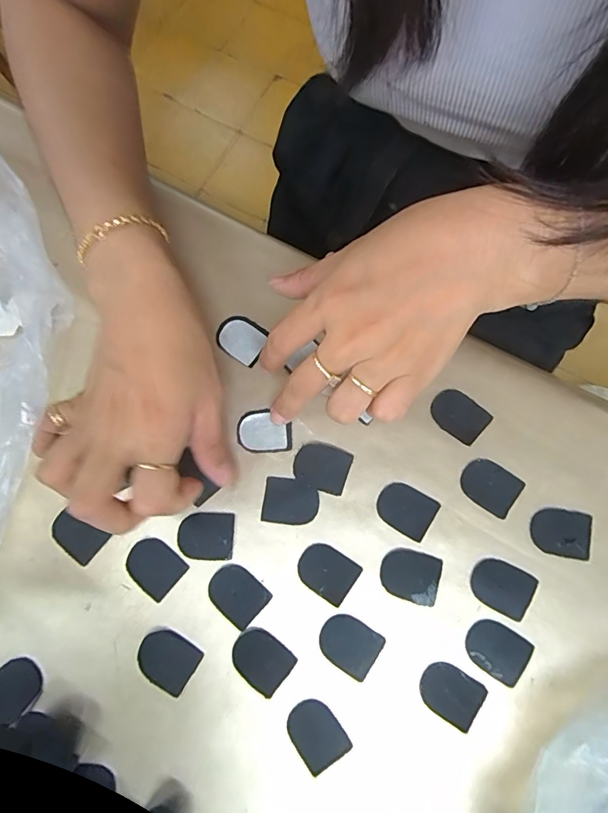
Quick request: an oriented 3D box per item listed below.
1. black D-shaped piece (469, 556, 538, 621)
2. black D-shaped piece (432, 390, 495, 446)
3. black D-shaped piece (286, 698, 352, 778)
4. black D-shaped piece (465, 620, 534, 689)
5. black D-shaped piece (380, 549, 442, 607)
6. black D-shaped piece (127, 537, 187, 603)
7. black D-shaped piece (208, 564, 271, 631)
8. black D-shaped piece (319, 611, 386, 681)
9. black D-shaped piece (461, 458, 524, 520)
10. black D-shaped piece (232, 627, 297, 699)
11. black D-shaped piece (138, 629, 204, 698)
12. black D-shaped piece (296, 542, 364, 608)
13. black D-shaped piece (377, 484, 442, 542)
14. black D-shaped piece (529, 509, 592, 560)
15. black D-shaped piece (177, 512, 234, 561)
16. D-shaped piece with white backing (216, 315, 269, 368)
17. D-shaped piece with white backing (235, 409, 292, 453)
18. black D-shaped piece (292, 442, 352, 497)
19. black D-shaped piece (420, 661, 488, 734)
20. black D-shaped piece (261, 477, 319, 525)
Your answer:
[{"bbox_3d":[0.116,0.105,0.253,0.033,0.004,0.027,29,81,7],"label":"black D-shaped piece"},{"bbox_3d":[0.098,0.005,0.272,0.035,0.004,0.025,39,82,8],"label":"black D-shaped piece"},{"bbox_3d":[0.007,0.183,0.242,0.026,0.004,0.033,-36,80,-6],"label":"black D-shaped piece"},{"bbox_3d":[0.110,0.139,0.247,0.034,0.004,0.027,34,81,8],"label":"black D-shaped piece"},{"bbox_3d":[0.063,0.100,0.256,0.033,0.004,0.028,16,79,4],"label":"black D-shaped piece"},{"bbox_3d":[-0.091,0.097,0.261,0.033,0.004,0.028,40,82,8],"label":"black D-shaped piece"},{"bbox_3d":[-0.040,0.111,0.257,0.034,0.004,0.027,41,82,9],"label":"black D-shaped piece"},{"bbox_3d":[0.026,0.138,0.251,0.033,0.004,0.028,32,81,7],"label":"black D-shaped piece"},{"bbox_3d":[0.114,0.048,0.266,0.033,0.004,0.027,36,82,8],"label":"black D-shaped piece"},{"bbox_3d":[-0.025,0.146,0.250,0.034,0.004,0.027,37,82,8],"label":"black D-shaped piece"},{"bbox_3d":[-0.080,0.147,0.251,0.034,0.004,0.028,30,81,7],"label":"black D-shaped piece"},{"bbox_3d":[0.013,0.098,0.258,0.033,0.004,0.027,33,81,7],"label":"black D-shaped piece"},{"bbox_3d":[0.062,0.062,0.264,0.033,0.004,0.027,30,81,7],"label":"black D-shaped piece"},{"bbox_3d":[0.153,0.075,0.259,0.034,0.004,0.026,9,79,3],"label":"black D-shaped piece"},{"bbox_3d":[-0.060,0.079,0.264,0.033,0.004,0.027,3,79,2],"label":"black D-shaped piece"},{"bbox_3d":[-0.042,-0.046,0.288,0.032,0.004,0.027,30,81,7],"label":"D-shaped piece with white backing"},{"bbox_3d":[-0.026,0.015,0.276,0.035,0.004,0.027,-5,78,0],"label":"D-shaped piece with white backing"},{"bbox_3d":[0.011,0.038,0.270,0.033,0.004,0.027,20,80,5],"label":"black D-shaped piece"},{"bbox_3d":[0.083,0.162,0.244,0.033,0.004,0.026,31,81,7],"label":"black D-shaped piece"},{"bbox_3d":[-0.008,0.059,0.268,0.033,0.004,0.027,8,79,3],"label":"black D-shaped piece"}]

